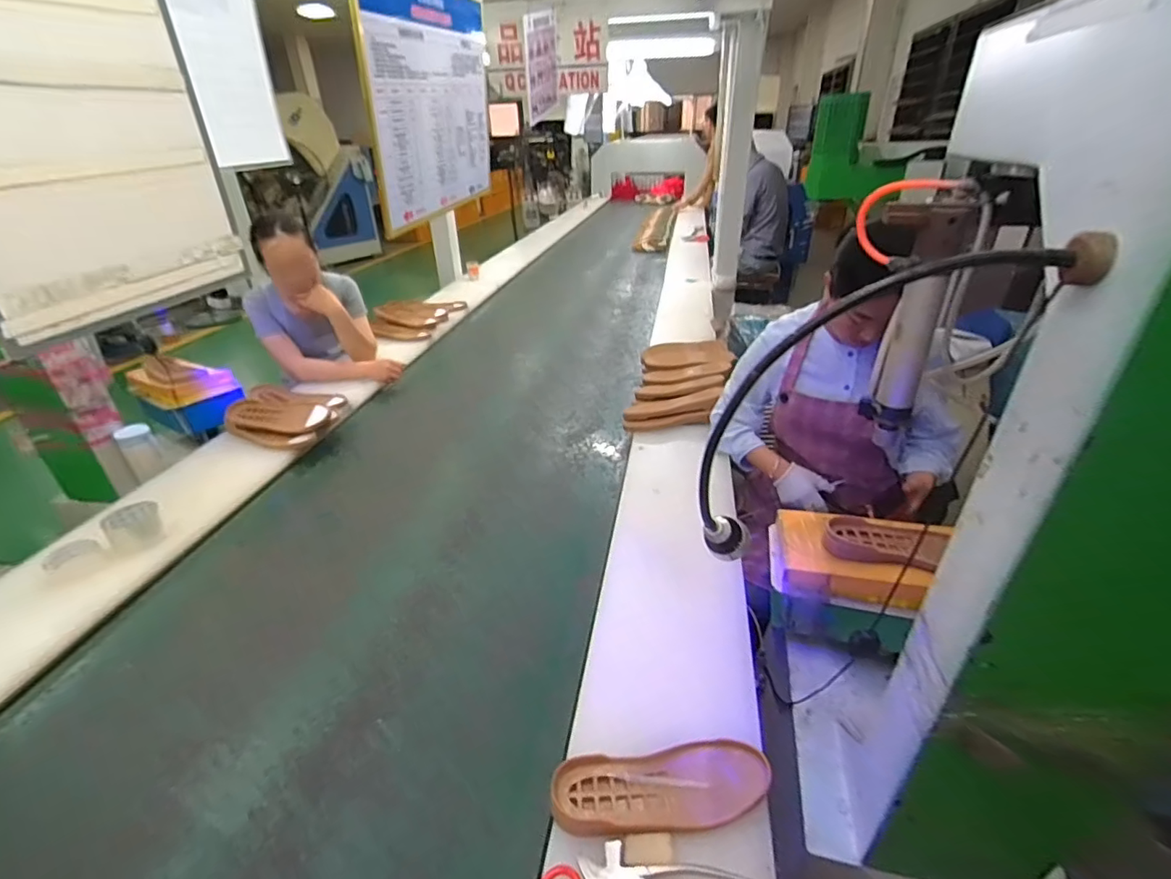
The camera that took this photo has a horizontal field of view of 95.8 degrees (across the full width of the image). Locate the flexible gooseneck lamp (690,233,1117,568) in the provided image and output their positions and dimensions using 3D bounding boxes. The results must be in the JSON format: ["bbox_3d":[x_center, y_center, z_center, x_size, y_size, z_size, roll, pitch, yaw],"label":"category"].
[{"bbox_3d":[0.197,-0.009,0.466,0.142,0.428,0.100,38,42,10],"label":"flexible gooseneck lamp"}]

